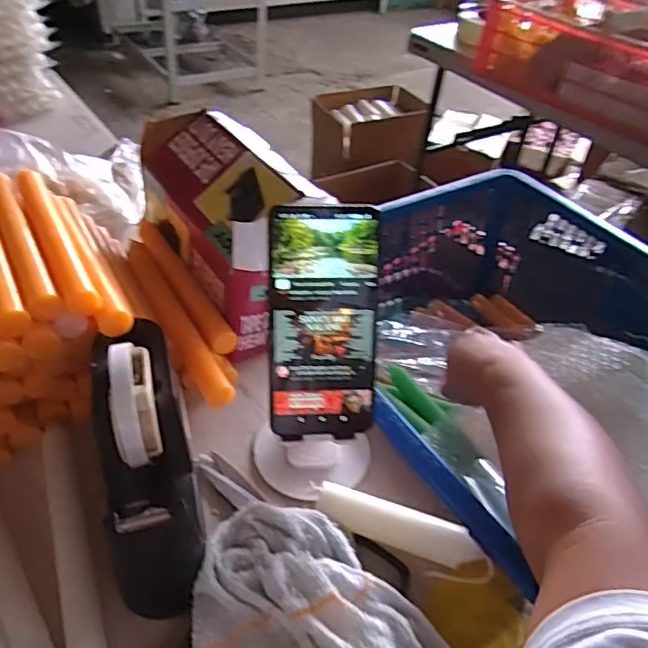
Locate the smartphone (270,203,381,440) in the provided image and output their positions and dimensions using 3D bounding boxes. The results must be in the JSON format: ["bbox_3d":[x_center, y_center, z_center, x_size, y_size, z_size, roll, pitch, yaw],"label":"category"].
[{"bbox_3d":[0.000,0.002,0.387,0.071,0.161,0.006,-1,16,-7],"label":"smartphone"}]

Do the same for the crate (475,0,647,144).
[{"bbox_3d":[0.583,-0.545,1.149,0.343,0.160,0.481,-27,51,-31],"label":"crate"}]

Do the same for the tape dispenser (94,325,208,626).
[{"bbox_3d":[-0.122,0.086,0.380,0.061,0.124,0.178,-10,44,-16],"label":"tape dispenser"}]

